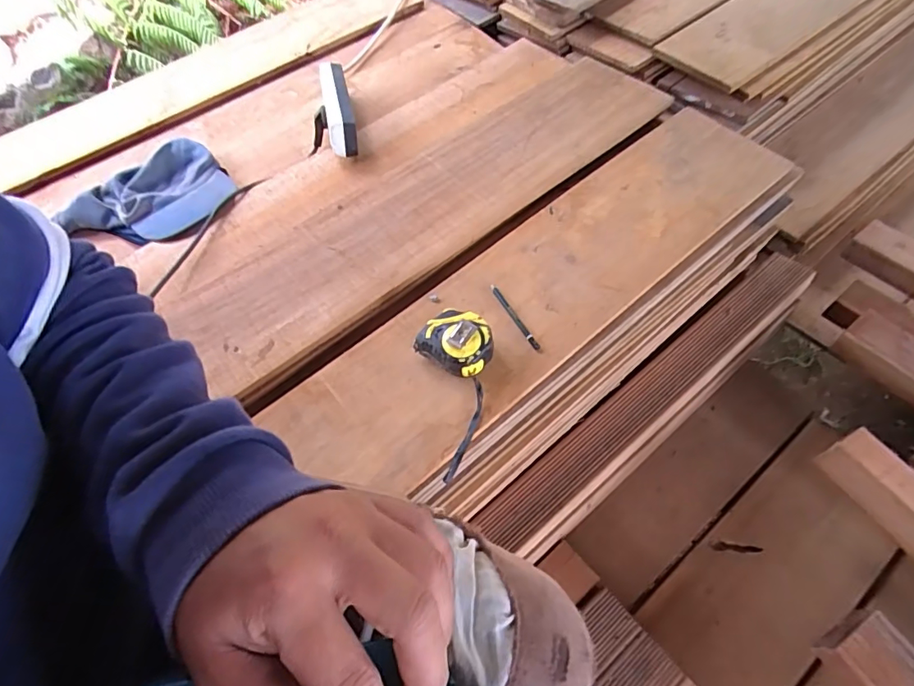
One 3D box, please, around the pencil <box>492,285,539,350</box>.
[{"bbox_3d":[0.071,-0.032,0.604,0.009,0.010,0.105,-26,61,-10],"label":"pencil"}]

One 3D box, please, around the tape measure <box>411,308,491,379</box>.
[{"bbox_3d":[0.001,0.003,0.567,0.082,0.048,0.072,37,69,23],"label":"tape measure"}]

